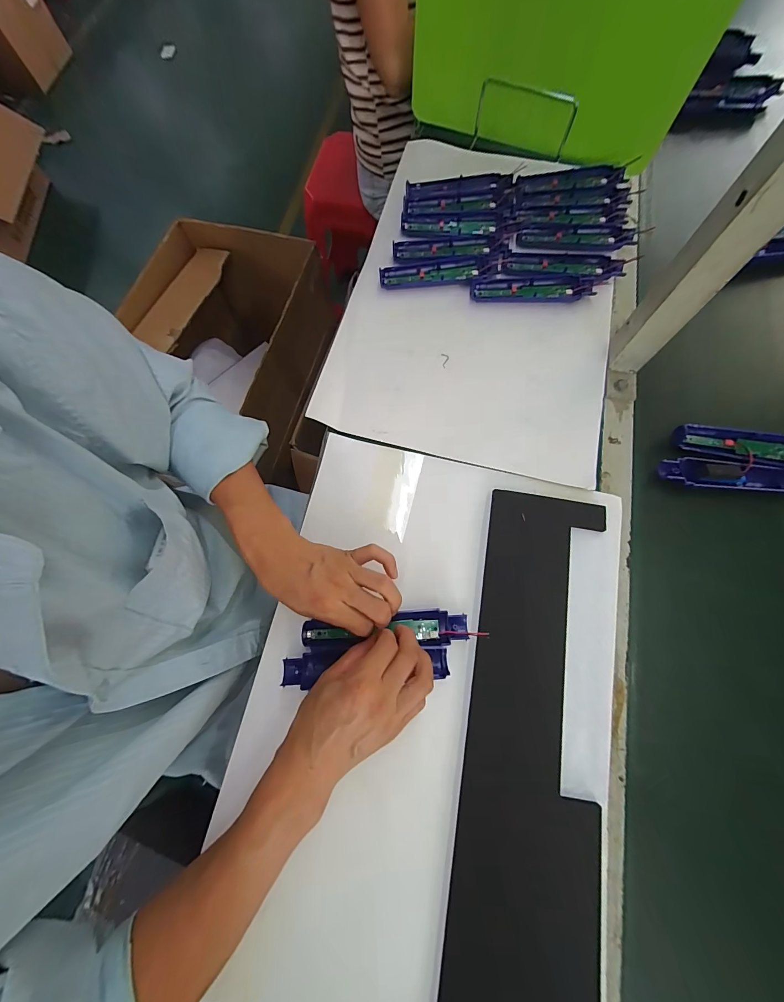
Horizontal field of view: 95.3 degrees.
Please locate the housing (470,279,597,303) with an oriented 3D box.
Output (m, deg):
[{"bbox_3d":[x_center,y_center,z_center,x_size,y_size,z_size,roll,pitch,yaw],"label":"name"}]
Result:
[{"bbox_3d":[0.197,-0.301,0.508,0.166,0.008,0.038,2,74,1],"label":"housing"}]

